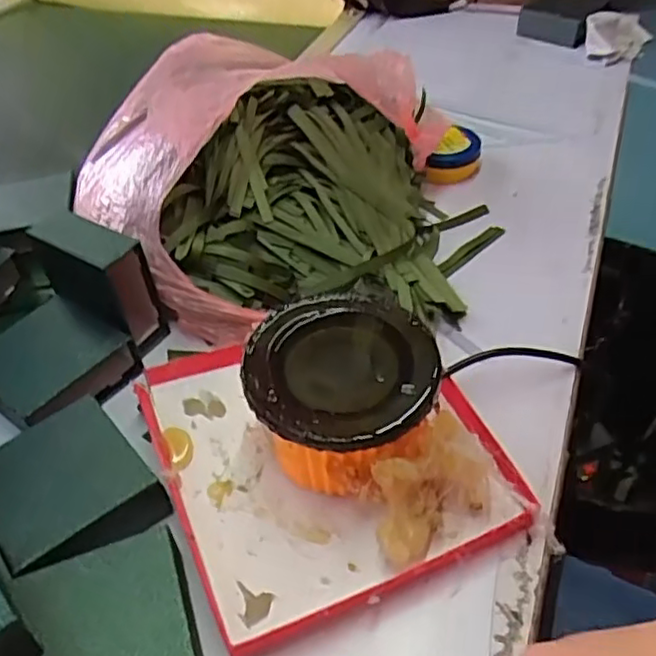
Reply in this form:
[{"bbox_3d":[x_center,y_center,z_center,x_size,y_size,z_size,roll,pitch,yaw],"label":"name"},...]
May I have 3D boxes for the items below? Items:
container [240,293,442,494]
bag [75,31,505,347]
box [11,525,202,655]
[{"bbox_3d":[0.009,0.043,0.408,0.112,0.071,0.113,-2,44,2],"label":"container"},{"bbox_3d":[-0.045,-0.161,0.615,0.360,0.132,0.392,-8,44,-3],"label":"bag"},{"bbox_3d":[-0.115,0.161,0.338,0.091,0.030,0.090,-17,45,-13],"label":"box"}]

